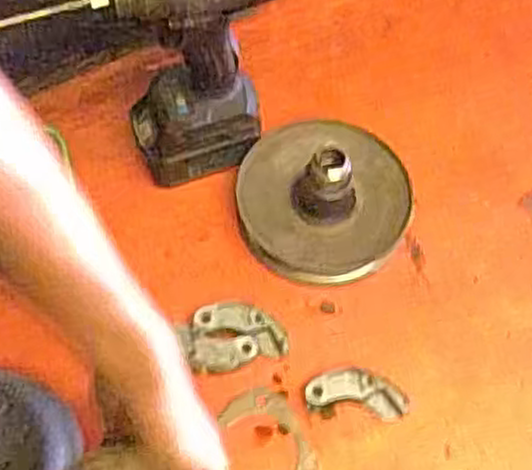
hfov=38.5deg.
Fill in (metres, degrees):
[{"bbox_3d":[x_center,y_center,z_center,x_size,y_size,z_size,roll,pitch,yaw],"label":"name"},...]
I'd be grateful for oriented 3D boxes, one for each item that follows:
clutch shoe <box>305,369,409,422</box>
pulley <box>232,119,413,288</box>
[{"bbox_3d":[0.076,0.131,0.632,0.082,0.018,0.033,9,61,4],"label":"clutch shoe"},{"bbox_3d":[0.053,-0.040,0.683,0.159,0.075,0.159,-1,74,2],"label":"pulley"}]

